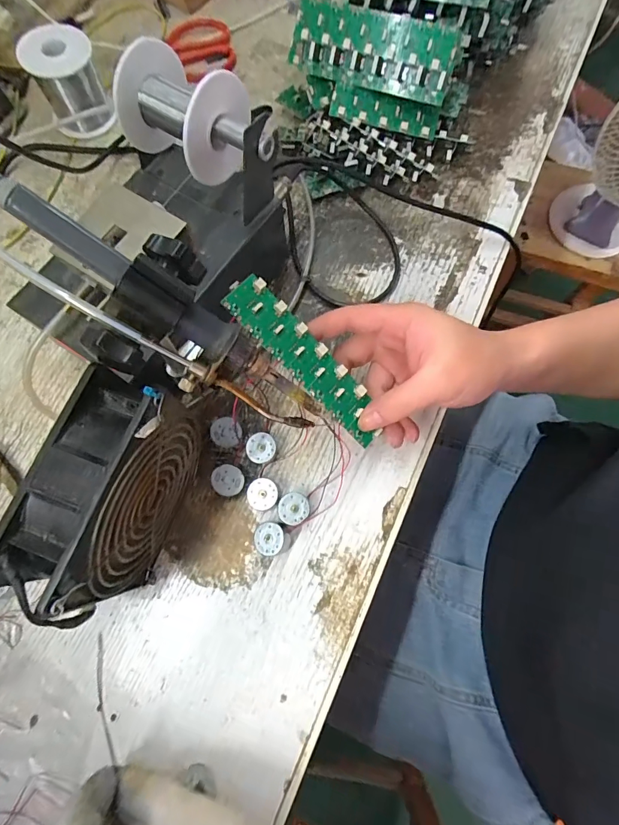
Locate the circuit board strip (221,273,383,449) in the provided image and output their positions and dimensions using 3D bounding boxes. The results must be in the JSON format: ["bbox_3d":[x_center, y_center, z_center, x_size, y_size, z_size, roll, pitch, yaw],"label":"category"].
[{"bbox_3d":[-0.001,-0.035,0.276,0.030,0.006,0.136,-45,99,-10],"label":"circuit board strip"}]

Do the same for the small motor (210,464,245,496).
[{"bbox_3d":[-0.061,0.050,0.305,0.024,0.014,0.024,0,100,-1],"label":"small motor"}]

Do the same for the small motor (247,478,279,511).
[{"bbox_3d":[-0.035,0.062,0.305,0.022,0.013,0.023,0,74,1],"label":"small motor"}]

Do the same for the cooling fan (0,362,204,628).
[{"bbox_3d":[-0.115,0.051,0.252,0.046,0.122,0.119,17,75,6],"label":"cooling fan"}]

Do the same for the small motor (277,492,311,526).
[{"bbox_3d":[-0.011,0.072,0.302,0.023,0.013,0.023,0,74,1],"label":"small motor"}]

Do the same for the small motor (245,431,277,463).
[{"bbox_3d":[-0.037,0.028,0.315,0.022,0.014,0.023,14,75,5],"label":"small motor"}]

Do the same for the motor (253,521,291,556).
[{"bbox_3d":[-0.027,0.092,0.294,0.025,0.018,0.022,28,77,9],"label":"motor"}]

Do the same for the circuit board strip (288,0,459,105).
[{"bbox_3d":[0.054,-0.321,0.359,0.145,0.053,0.018,20,41,10],"label":"circuit board strip"}]

